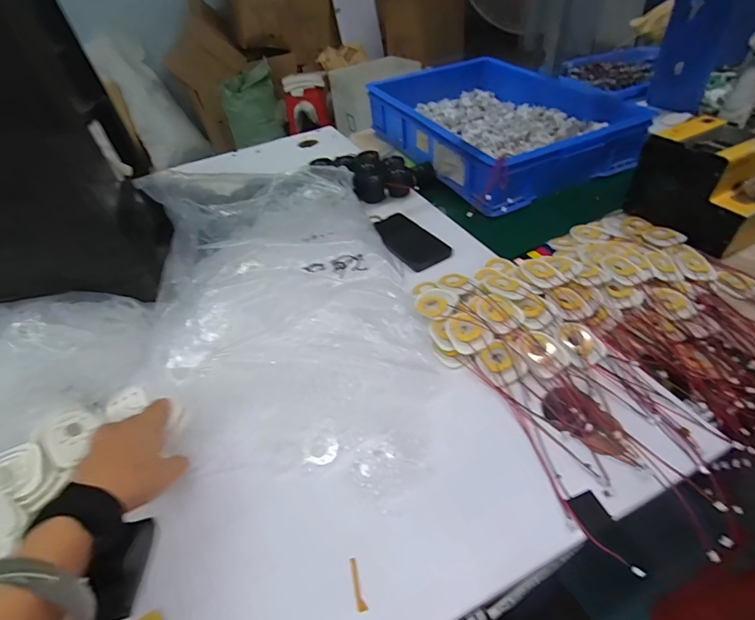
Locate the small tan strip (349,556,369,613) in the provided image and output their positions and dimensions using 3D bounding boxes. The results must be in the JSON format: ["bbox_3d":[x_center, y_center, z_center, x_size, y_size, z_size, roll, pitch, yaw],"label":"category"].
[{"bbox_3d":[-0.017,0.232,0.332,0.008,0.004,0.041,-15,46,-9],"label":"small tan strip"}]

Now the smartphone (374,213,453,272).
[{"bbox_3d":[0.052,-0.127,0.691,0.075,0.009,0.162,-27,49,-20],"label":"smartphone"}]

